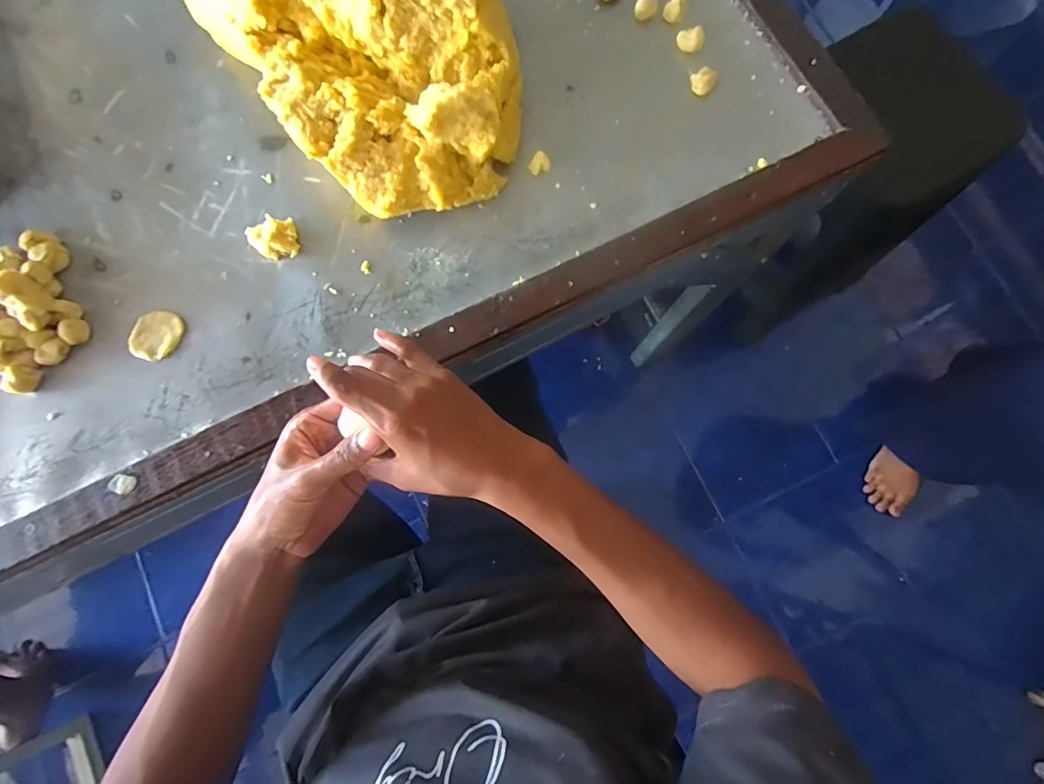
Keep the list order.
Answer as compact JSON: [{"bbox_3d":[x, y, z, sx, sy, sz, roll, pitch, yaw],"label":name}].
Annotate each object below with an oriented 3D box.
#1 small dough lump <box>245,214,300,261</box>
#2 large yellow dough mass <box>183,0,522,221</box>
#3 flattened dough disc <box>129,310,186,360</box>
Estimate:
[{"bbox_3d":[-0.234,-0.144,0.474,0.043,0.022,0.036,-8,79,-2],"label":"small dough lump"},{"bbox_3d":[-0.148,-0.333,0.460,0.217,0.113,0.348,-38,81,-7],"label":"large yellow dough mass"},{"bbox_3d":[-0.335,-0.052,0.459,0.044,0.006,0.047,0,79,0],"label":"flattened dough disc"}]

